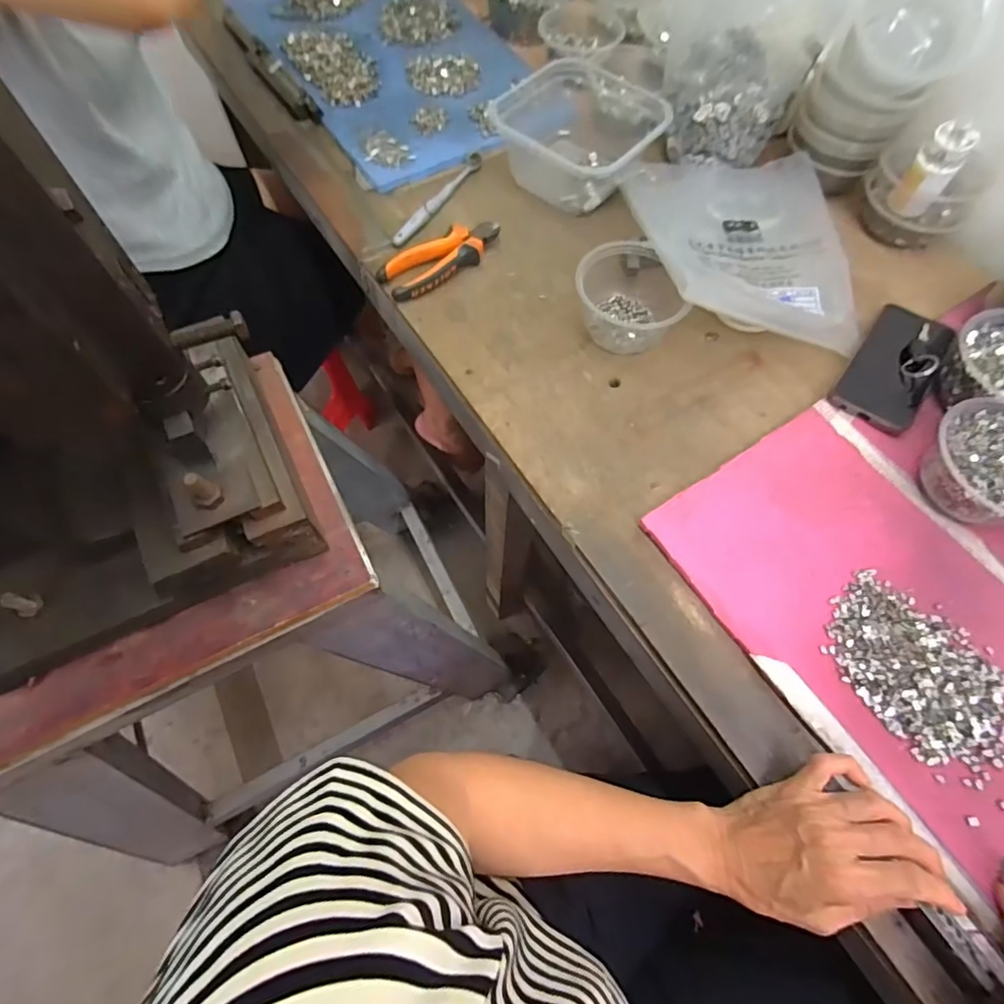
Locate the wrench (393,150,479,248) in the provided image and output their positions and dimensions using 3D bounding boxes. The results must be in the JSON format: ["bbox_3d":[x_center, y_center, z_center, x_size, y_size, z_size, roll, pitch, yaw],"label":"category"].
[{"bbox_3d":[-0.075,-0.369,0.644,0.022,0.015,0.183,29,67,11],"label":"wrench"}]

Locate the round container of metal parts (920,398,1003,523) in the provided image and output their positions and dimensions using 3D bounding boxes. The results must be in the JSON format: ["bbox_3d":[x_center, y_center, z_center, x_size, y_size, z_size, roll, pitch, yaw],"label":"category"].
[{"bbox_3d":[0.430,-0.029,0.472,0.115,0.054,0.117,-14,66,-5],"label":"round container of metal parts"}]

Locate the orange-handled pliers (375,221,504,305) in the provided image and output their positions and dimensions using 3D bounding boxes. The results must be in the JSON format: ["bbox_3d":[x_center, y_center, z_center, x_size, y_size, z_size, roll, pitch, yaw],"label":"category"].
[{"bbox_3d":[-0.065,-0.275,0.603,0.147,0.020,0.050,-33,70,-16],"label":"orange-handled pliers"}]

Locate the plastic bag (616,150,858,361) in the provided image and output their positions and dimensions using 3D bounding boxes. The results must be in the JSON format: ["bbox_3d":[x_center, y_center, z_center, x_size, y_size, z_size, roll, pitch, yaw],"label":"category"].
[{"bbox_3d":[0.260,-0.294,0.582,0.224,0.063,0.274,-1,65,-2],"label":"plastic bag"}]

